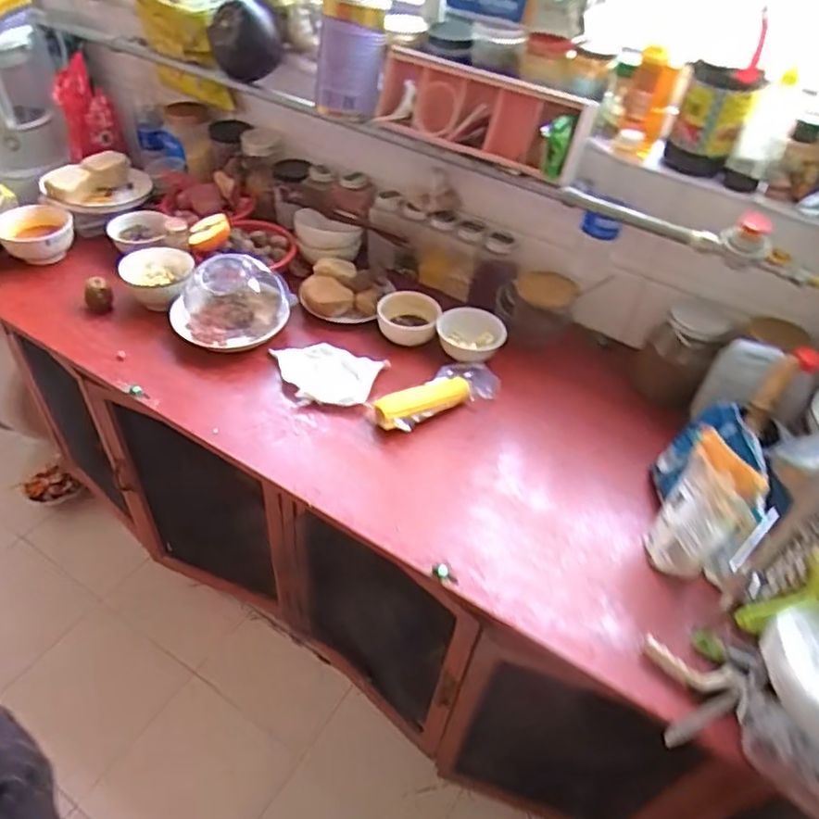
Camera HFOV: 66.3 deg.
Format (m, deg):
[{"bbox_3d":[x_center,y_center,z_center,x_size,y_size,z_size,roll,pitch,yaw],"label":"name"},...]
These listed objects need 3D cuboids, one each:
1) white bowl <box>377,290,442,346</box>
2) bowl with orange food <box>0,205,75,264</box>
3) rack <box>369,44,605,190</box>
[{"bbox_3d":[-0.002,-0.158,1.074,0.104,0.042,0.104,3,46,-3],"label":"white bowl"},{"bbox_3d":[-0.680,-0.322,1.141,0.126,0.052,0.111,-29,54,-29],"label":"bowl with orange food"},{"bbox_3d":[0.099,-0.450,0.957,0.329,0.097,0.077,25,49,18],"label":"rack"}]

